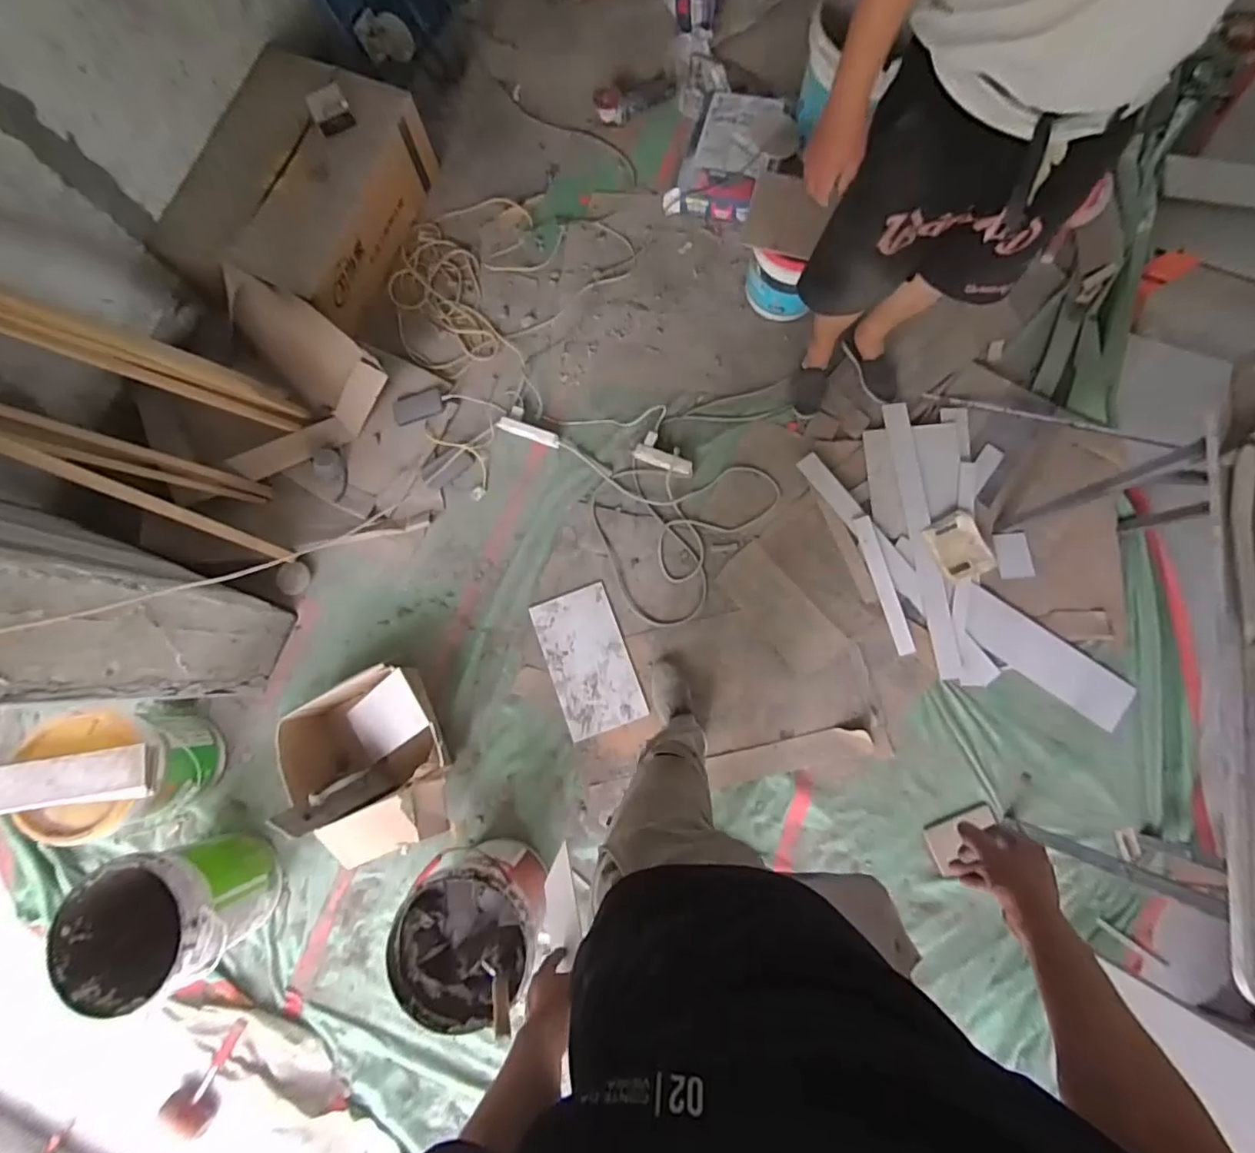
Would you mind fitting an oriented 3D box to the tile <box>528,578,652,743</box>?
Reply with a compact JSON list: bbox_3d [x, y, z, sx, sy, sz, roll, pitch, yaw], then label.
[{"bbox_3d":[-0.107,0.234,1.627,0.223,0.016,0.394,-20,81,-2],"label":"tile"}]

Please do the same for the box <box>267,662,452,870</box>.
[{"bbox_3d":[-0.640,0.482,1.486,0.370,0.220,0.430,-25,81,-2],"label":"box"}]

